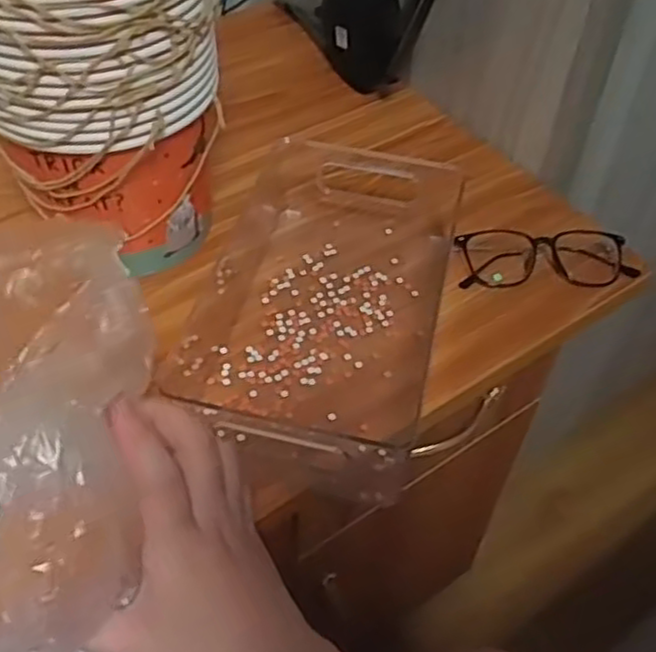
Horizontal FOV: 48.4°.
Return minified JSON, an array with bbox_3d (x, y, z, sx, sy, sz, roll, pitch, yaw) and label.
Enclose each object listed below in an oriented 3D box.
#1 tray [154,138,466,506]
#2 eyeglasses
[{"bbox_3d":[0.000,-0.029,0.538,0.176,0.055,0.308,11,50,8],"label":"tray"},{"bbox_3d":[0.173,-0.060,0.586,0.133,0.024,0.058,-2,49,-3],"label":"eyeglasses"}]

